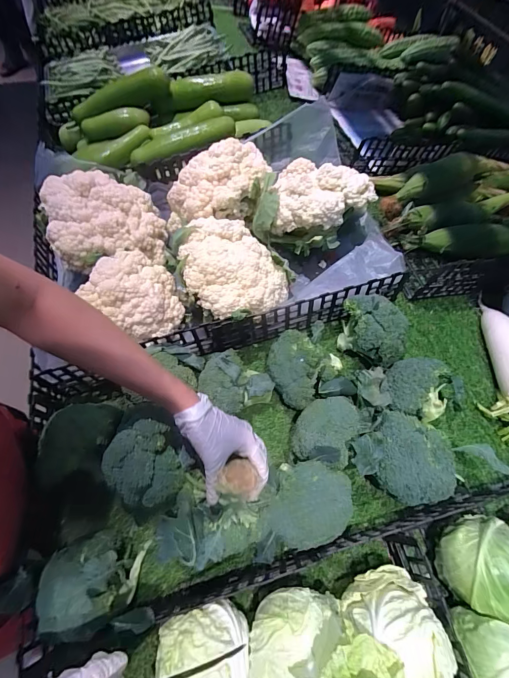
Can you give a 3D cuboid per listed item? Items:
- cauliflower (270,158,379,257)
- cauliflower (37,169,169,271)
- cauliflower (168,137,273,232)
[{"bbox_3d":[0.115,-0.253,0.689,0.196,0.147,0.141,25,62,10],"label":"cauliflower"},{"bbox_3d":[-0.300,-0.254,0.693,0.215,0.111,0.220,-17,63,-13],"label":"cauliflower"},{"bbox_3d":[-0.079,-0.317,0.700,0.213,0.114,0.172,-8,61,-9],"label":"cauliflower"}]

